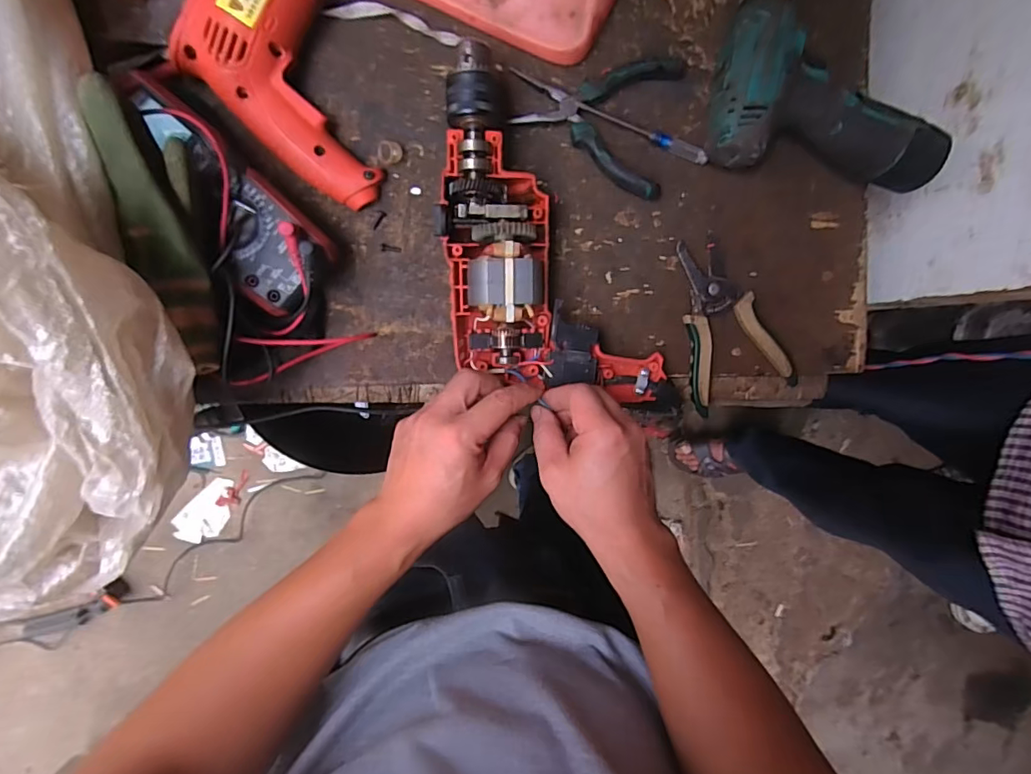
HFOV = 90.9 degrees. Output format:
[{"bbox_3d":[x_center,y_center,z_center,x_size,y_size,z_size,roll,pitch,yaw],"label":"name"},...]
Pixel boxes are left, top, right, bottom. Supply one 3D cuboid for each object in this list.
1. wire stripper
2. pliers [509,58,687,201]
[{"bbox_3d":[0.202,-0.057,0.461,0.095,0.019,0.148,-7,98,-5],"label":"wire stripper"},{"bbox_3d":[0.068,-0.230,0.433,0.139,0.020,0.113,8,96,-7],"label":"pliers"}]

